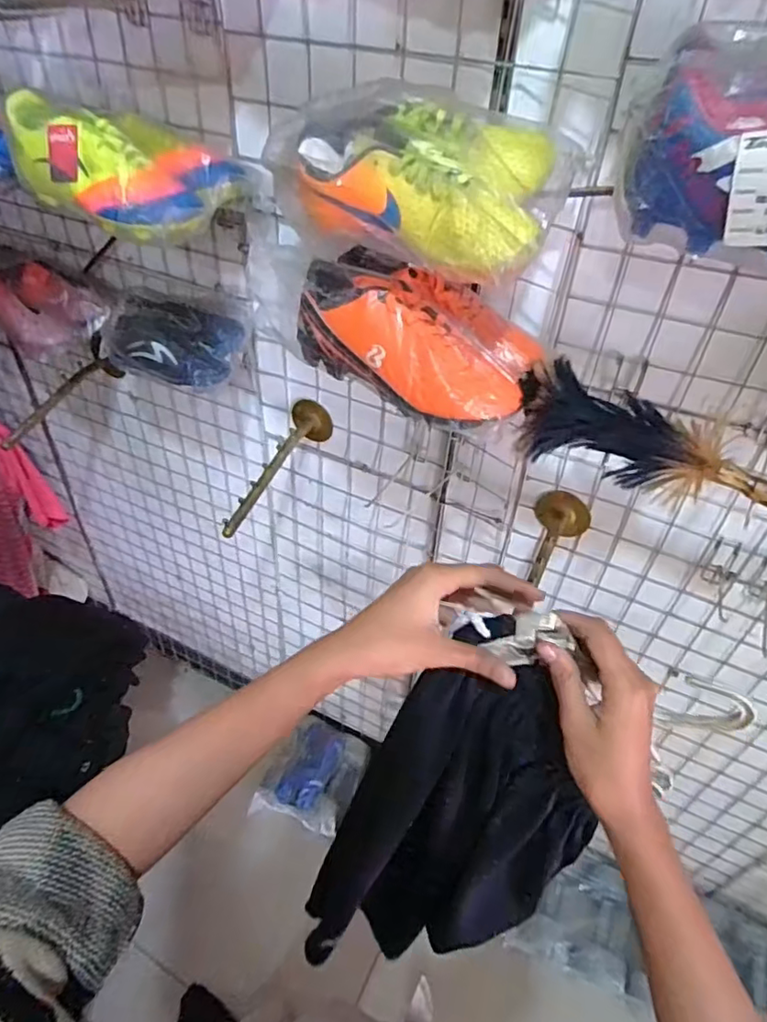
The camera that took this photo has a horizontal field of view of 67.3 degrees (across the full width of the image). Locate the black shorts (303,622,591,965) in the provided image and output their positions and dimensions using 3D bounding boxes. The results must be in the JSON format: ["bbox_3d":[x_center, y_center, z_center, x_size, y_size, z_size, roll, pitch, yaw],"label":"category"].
[{"bbox_3d":[0.068,0.268,0.512,0.181,0.440,0.070,20,27,5],"label":"black shorts"}]

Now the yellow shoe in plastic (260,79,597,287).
[{"bbox_3d":[0.029,-0.297,0.506,0.250,0.103,0.153,23,46,20],"label":"yellow shoe in plastic"}]

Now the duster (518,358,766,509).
[{"bbox_3d":[0.277,-0.052,0.542,0.299,0.088,0.068,19,45,16],"label":"duster"}]

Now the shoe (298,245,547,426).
[{"bbox_3d":[0.046,-0.186,0.595,0.243,0.092,0.144,29,48,25],"label":"shoe"}]

